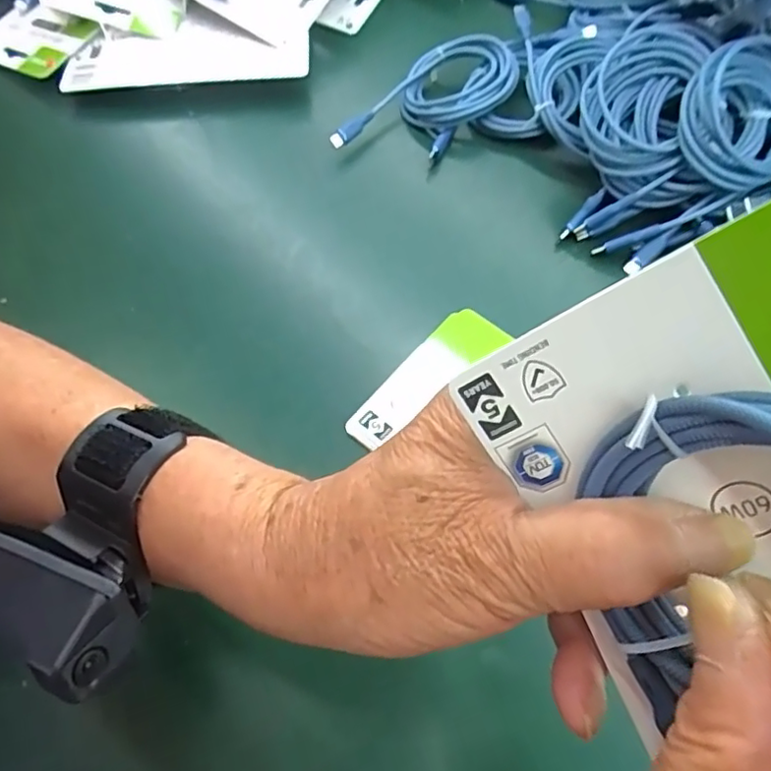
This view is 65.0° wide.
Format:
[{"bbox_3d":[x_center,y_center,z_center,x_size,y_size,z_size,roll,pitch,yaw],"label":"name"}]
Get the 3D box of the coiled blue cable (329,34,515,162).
[{"bbox_3d":[0.034,-0.198,0.424,0.066,0.027,0.139,39,69,20],"label":"coiled blue cable"}]

